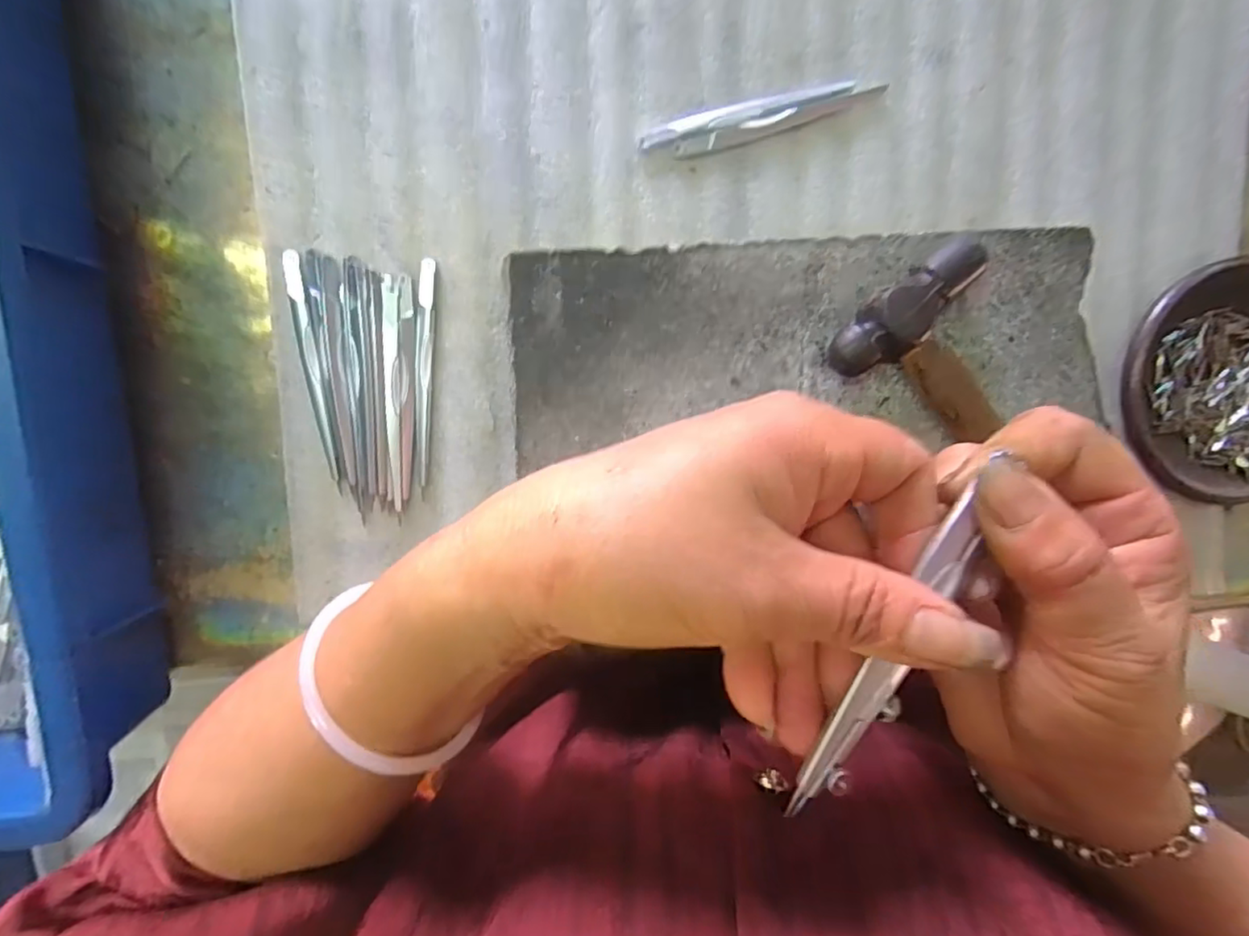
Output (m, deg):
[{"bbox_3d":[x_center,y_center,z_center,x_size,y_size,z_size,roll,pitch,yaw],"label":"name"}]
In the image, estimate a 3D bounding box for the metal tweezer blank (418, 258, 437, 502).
[{"bbox_3d":[-0.093,-0.041,0.280,0.006,0.008,0.107,4,96,-4],"label":"metal tweezer blank"}]

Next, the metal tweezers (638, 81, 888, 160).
[{"bbox_3d":[0.063,-0.159,0.274,0.111,0.006,0.017,-14,97,-2],"label":"metal tweezers"}]

